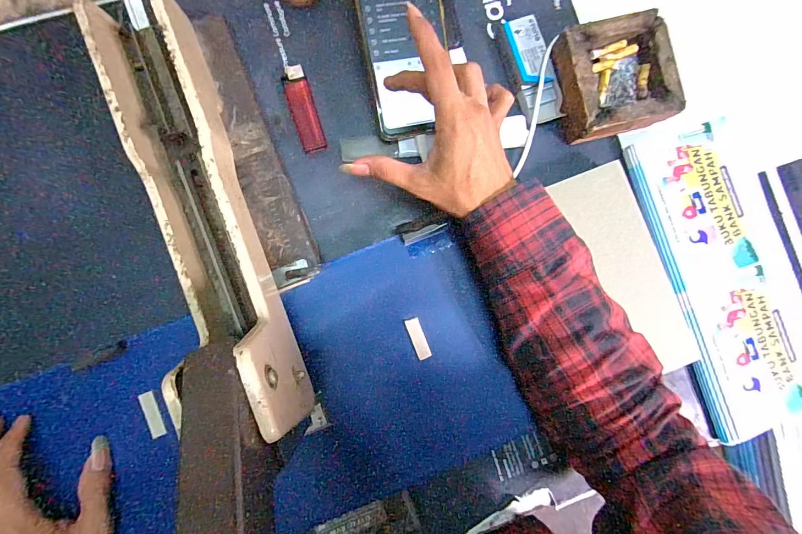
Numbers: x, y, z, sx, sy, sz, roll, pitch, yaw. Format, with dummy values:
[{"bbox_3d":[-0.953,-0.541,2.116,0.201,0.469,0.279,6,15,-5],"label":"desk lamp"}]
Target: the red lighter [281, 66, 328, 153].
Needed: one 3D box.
[{"bbox_3d":[-0.092,-0.150,0.347,0.023,0.012,0.080,-16,88,-5],"label":"red lighter"}]

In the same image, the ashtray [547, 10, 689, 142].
[{"bbox_3d":[0.202,-0.176,0.346,0.103,0.039,0.105,-11,88,-5],"label":"ashtray"}]

